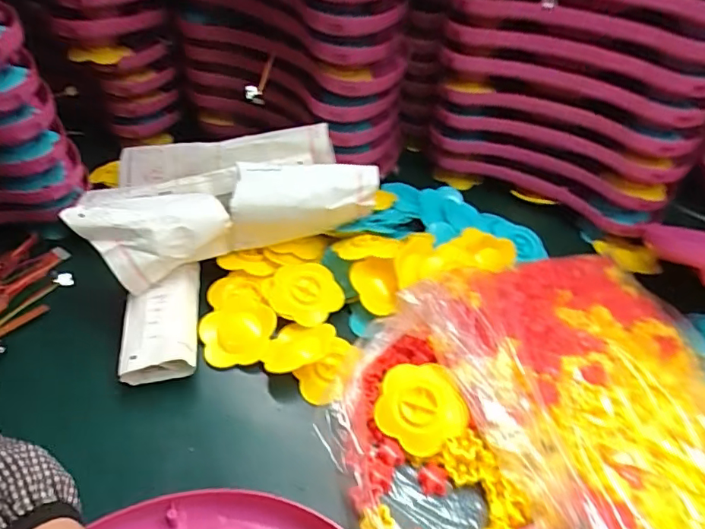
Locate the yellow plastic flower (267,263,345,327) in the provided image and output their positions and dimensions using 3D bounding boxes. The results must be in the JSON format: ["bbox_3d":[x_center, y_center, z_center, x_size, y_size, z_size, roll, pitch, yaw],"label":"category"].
[{"bbox_3d":[-0.053,0.030,0.551,0.073,0.018,0.071,3,43,-3],"label":"yellow plastic flower"}]

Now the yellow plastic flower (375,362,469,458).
[{"bbox_3d":[0.059,0.126,0.446,0.078,0.019,0.078,-4,59,7],"label":"yellow plastic flower"}]

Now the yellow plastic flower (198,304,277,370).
[{"bbox_3d":[-0.119,0.075,0.521,0.077,0.016,0.063,-3,43,-10],"label":"yellow plastic flower"}]

